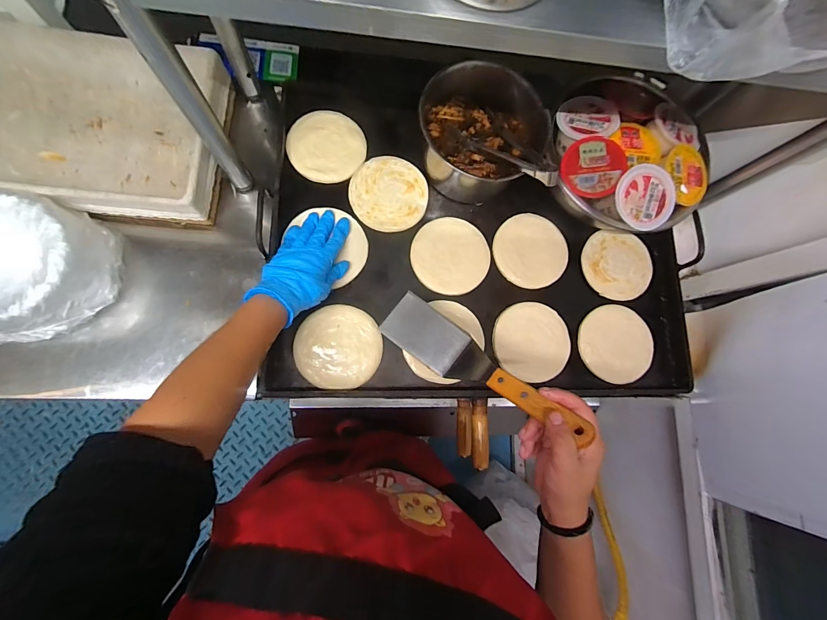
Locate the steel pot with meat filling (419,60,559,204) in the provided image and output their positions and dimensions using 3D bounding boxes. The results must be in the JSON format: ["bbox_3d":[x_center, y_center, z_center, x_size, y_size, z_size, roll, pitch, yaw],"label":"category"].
[{"bbox_3d":[0.103,-0.259,0.547,0.190,0.114,0.154,8,79,-5],"label":"steel pot with meat filling"}]

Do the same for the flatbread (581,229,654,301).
[{"bbox_3d":[0.344,-0.077,0.606,0.116,0.010,0.116,10,79,-4],"label":"flatbread"}]

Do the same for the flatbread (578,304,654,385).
[{"bbox_3d":[0.328,0.055,0.582,0.116,0.010,0.123,1,80,-6],"label":"flatbread"}]

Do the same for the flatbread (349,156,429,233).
[{"bbox_3d":[-0.039,-0.187,0.574,0.120,0.008,0.123,1,80,-6],"label":"flatbread"}]

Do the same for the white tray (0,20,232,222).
[{"bbox_3d":[-0.478,-0.272,0.511,0.399,0.072,0.265,7,79,-5],"label":"white tray"}]

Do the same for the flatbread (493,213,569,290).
[{"bbox_3d":[0.194,-0.097,0.593,0.120,0.005,0.120,1,80,-6],"label":"flatbread"}]

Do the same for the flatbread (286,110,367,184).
[{"bbox_3d":[-0.138,-0.263,0.574,0.116,0.011,0.123,1,84,-6],"label":"flatbread"}]

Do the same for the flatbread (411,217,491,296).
[{"bbox_3d":[0.059,-0.086,0.571,0.121,0.006,0.122,0,81,-1],"label":"flatbread"}]

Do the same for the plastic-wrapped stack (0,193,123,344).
[{"bbox_3d":[-0.502,-0.052,0.463,0.190,0.097,0.173,-4,81,-9],"label":"plastic-wrapped stack"}]

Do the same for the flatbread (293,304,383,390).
[{"bbox_3d":[-0.109,0.054,0.525,0.122,0.007,0.119,1,80,-6],"label":"flatbread"}]

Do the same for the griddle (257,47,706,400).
[{"bbox_3d":[0.120,-0.151,0.596,0.670,0.063,0.576,2,80,-6],"label":"griddle"}]

